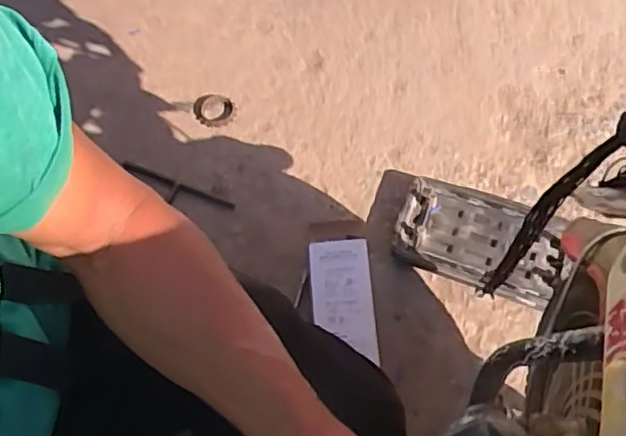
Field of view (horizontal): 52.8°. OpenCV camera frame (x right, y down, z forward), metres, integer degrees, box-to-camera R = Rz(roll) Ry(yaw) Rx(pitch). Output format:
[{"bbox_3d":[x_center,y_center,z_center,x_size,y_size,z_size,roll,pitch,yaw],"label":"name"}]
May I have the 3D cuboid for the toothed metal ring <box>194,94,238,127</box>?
[{"bbox_3d":[-0.160,-0.176,1.037,0.068,0.012,0.061,1,63,0],"label":"toothed metal ring"}]

